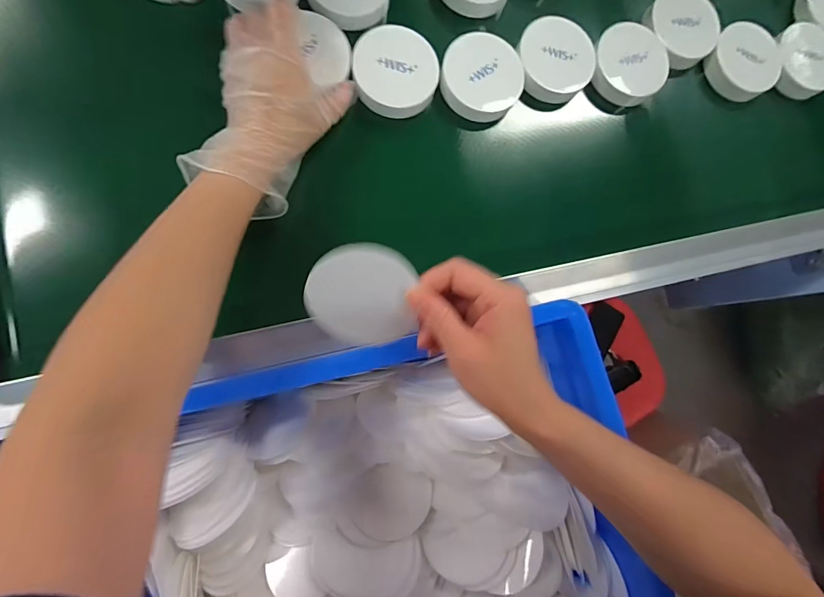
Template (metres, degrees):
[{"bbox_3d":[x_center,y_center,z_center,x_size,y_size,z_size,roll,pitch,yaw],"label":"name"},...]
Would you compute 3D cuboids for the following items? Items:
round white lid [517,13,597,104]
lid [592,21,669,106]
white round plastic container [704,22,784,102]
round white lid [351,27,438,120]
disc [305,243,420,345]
[{"bbox_3d":[0.141,-0.232,0.376,0.073,0.017,0.071,0,87,-6],"label":"round white lid"},{"bbox_3d":[0.221,-0.237,0.391,0.076,0.020,0.075,0,87,-6],"label":"lid"},{"bbox_3d":[0.360,-0.256,0.417,0.078,0.017,0.076,0,87,-6],"label":"white round plastic container"},{"bbox_3d":[-0.014,-0.206,0.352,0.074,0.018,0.071,0,87,-6],"label":"round white lid"},{"bbox_3d":[-0.032,0.001,0.249,0.067,0.008,0.074,2,123,-1],"label":"disc"}]

